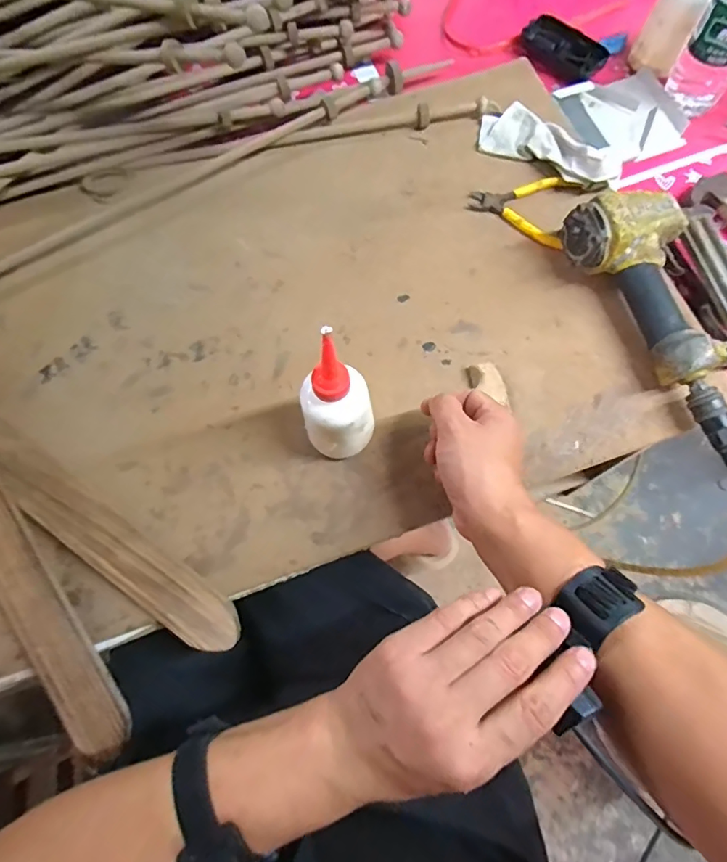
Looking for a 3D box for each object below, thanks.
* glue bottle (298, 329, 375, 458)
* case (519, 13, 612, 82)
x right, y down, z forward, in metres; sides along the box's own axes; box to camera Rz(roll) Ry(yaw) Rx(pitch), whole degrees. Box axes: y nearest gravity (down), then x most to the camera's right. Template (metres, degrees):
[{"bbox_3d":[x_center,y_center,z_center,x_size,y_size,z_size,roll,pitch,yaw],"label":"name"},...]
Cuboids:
[{"bbox_3d":[-0.019,-0.018,0.403,0.063,0.145,0.054,-15,72,-3],"label":"glue bottle"},{"bbox_3d":[0.255,-0.488,0.621,0.062,0.024,0.102,-39,75,-10],"label":"case"}]

